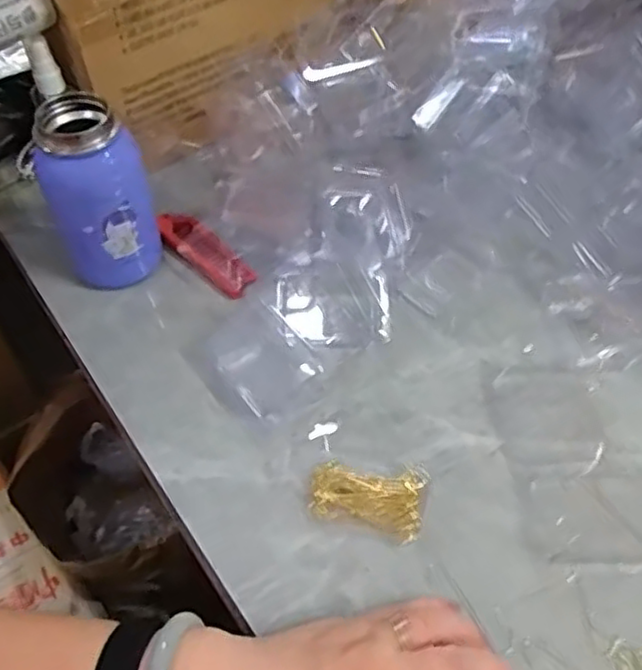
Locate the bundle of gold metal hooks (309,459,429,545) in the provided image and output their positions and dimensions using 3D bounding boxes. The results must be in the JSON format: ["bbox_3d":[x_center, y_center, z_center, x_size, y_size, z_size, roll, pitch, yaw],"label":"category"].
[{"bbox_3d":[0.029,0.102,0.435,0.070,0.014,0.044,12,53,8],"label":"bundle of gold metal hooks"}]

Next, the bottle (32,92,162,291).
[{"bbox_3d":[-0.165,-0.100,0.512,0.072,0.135,0.062,-13,54,-11],"label":"bottle"}]

